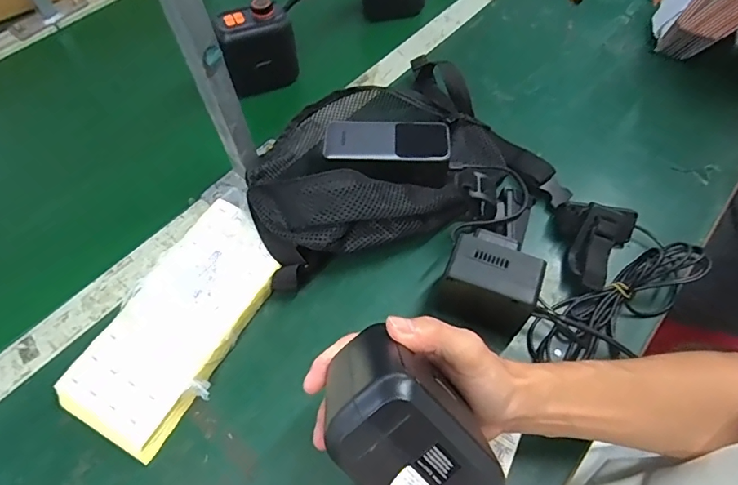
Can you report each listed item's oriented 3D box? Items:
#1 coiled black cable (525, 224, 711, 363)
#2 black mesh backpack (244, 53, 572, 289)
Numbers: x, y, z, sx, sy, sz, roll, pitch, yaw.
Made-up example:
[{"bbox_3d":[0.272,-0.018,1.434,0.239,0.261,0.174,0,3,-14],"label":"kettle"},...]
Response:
[{"bbox_3d":[0.227,0.052,0.422,0.182,0.038,0.078,-32,64,-16],"label":"coiled black cable"},{"bbox_3d":[0.021,-0.101,0.480,0.307,0.076,0.241,-20,61,-12],"label":"black mesh backpack"}]

